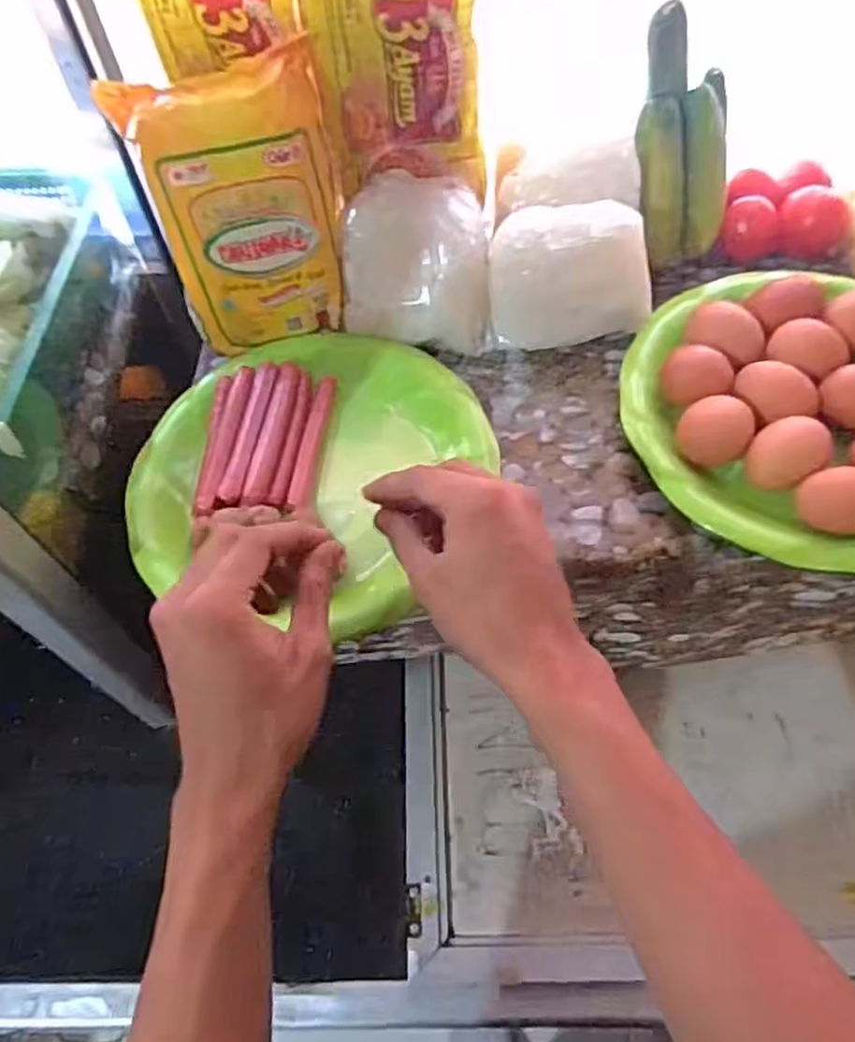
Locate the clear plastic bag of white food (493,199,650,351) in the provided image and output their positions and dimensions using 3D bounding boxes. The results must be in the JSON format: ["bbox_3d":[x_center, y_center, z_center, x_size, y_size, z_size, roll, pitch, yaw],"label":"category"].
[{"bbox_3d":[0.101,-0.173,0.515,0.114,0.076,0.054,0,61,3],"label":"clear plastic bag of white food"}]

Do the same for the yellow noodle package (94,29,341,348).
[{"bbox_3d":[-0.125,-0.205,0.509,0.138,0.194,0.054,-7,45,2],"label":"yellow noodle package"}]

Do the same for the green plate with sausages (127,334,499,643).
[{"bbox_3d":[-0.077,-0.038,0.506,0.236,0.036,0.207,12,63,9],"label":"green plate with sausages"}]

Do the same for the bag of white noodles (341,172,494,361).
[{"bbox_3d":[-0.006,-0.184,0.524,0.108,0.083,0.081,4,62,5],"label":"bag of white noodles"}]

